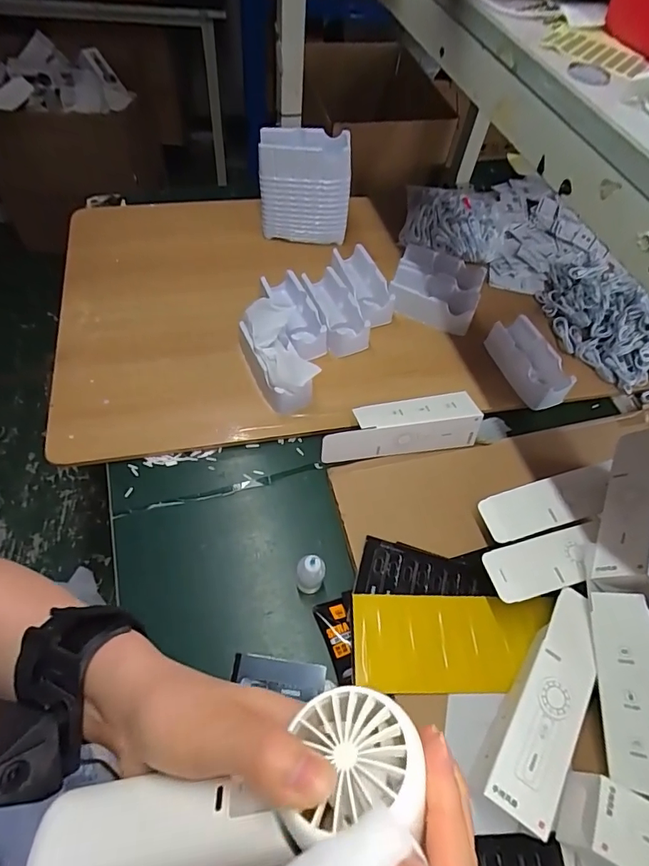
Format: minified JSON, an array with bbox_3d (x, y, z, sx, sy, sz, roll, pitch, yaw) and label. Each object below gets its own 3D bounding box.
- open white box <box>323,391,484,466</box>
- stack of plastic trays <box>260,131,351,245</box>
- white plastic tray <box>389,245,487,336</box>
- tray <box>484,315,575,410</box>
[{"bbox_3d":[0.113,-0.012,0.711,0.241,0.058,0.070,-7,58,-10],"label":"open white box"},{"bbox_3d":[-0.036,-0.472,0.894,0.167,0.166,0.086,2,58,-5],"label":"stack of plastic trays"},{"bbox_3d":[0.215,-0.285,0.905,0.159,0.046,0.184,19,58,5],"label":"white plastic tray"},{"bbox_3d":[0.357,-0.127,0.826,0.078,0.051,0.169,-16,61,-16],"label":"tray"}]

